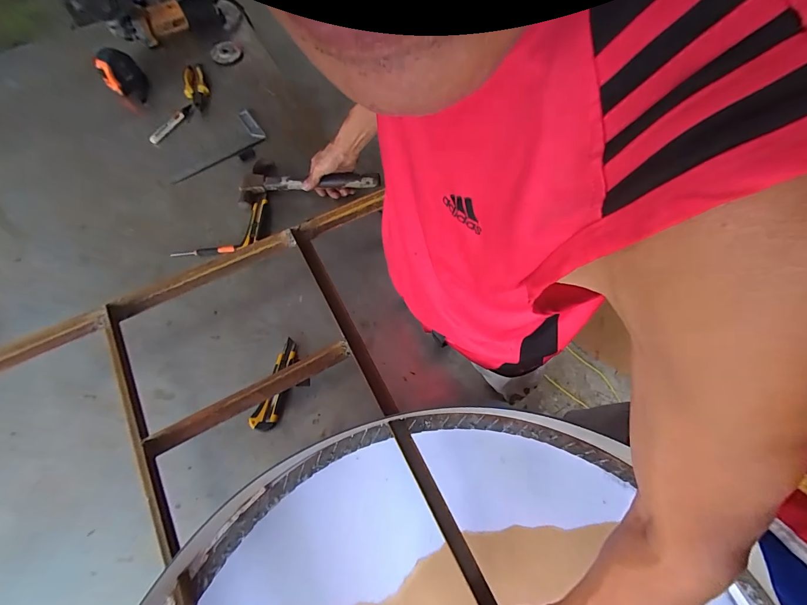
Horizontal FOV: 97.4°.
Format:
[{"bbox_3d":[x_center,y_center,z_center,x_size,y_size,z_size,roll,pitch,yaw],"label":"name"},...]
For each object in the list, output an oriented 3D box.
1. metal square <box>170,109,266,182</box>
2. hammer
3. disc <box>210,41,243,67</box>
[{"bbox_3d":[-0.436,-0.359,0.812,0.230,0.014,0.094,-35,74,-14],"label":"metal square"},{"bbox_3d":[-0.196,-0.257,0.748,0.286,0.032,0.120,1,69,7],"label":"hammer"},{"bbox_3d":[-0.456,-0.643,0.920,0.075,0.013,0.085,-35,74,-14],"label":"disc"}]

